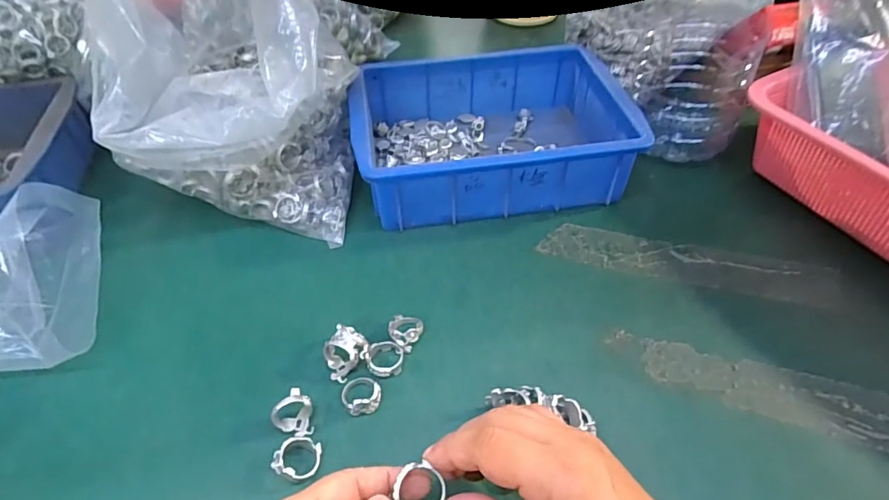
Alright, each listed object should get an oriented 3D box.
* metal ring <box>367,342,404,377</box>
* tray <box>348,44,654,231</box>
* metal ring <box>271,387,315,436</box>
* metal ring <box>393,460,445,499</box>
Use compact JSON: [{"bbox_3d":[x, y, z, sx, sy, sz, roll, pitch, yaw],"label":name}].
[{"bbox_3d":[-0.040,0.074,0.343,0.023,0.011,0.026,5,47,5],"label":"metal ring"},{"bbox_3d":[0.039,-0.109,0.470,0.233,0.077,0.171,-6,47,-5],"label":"tray"},{"bbox_3d":[-0.093,0.105,0.310,0.021,0.022,0.024,35,56,29],"label":"metal ring"},{"bbox_3d":[-0.011,0.116,0.238,0.023,0.009,0.024,0,47,0],"label":"metal ring"}]

